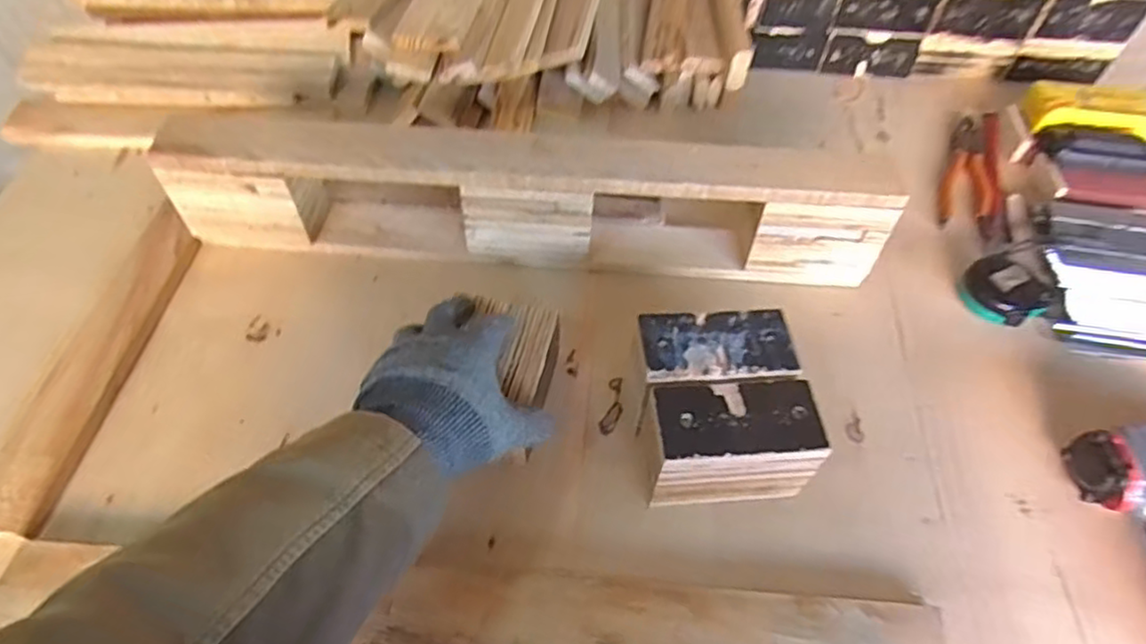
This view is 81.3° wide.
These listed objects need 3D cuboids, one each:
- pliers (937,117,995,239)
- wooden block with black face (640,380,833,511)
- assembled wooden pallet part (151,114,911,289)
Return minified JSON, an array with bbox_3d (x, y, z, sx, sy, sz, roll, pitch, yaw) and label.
[{"bbox_3d":[0.451,-0.173,0.762,0.055,0.017,0.191,17,55,11],"label":"pliers"},{"bbox_3d":[0.117,0.094,0.509,0.122,0.084,0.060,-3,54,-4],"label":"wooden block with black face"},{"bbox_3d":[-0.040,-0.124,0.635,0.651,0.125,0.093,3,53,0],"label":"assembled wooden pallet part"}]

